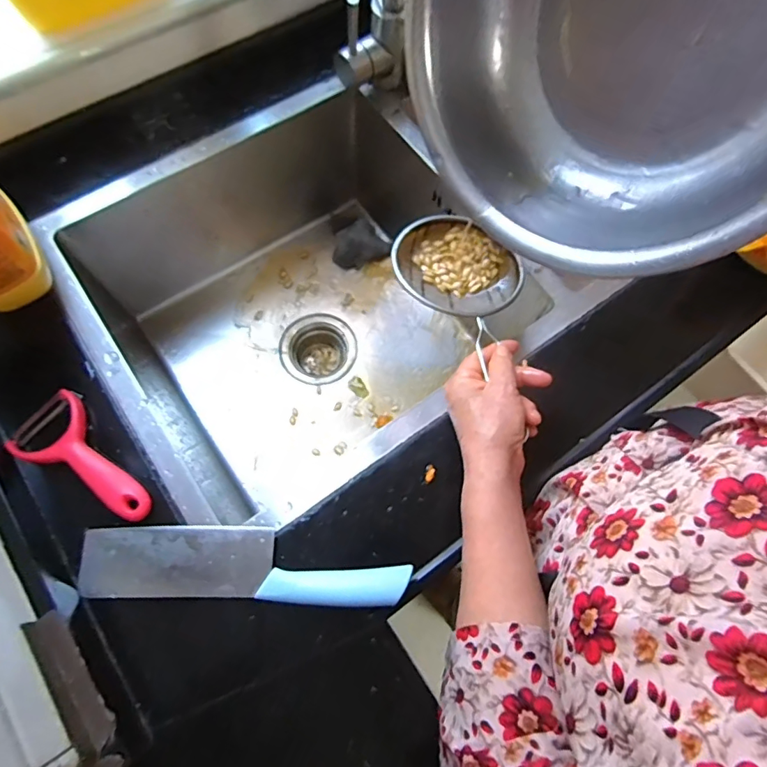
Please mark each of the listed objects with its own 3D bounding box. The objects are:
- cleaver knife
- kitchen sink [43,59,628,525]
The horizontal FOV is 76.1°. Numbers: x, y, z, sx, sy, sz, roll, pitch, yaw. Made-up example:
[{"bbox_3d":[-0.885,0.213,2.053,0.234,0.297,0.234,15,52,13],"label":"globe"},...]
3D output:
[{"bbox_3d":[-0.117,0.150,0.413,0.270,0.016,0.059,2,71,-2],"label":"cleaver knife"},{"bbox_3d":[-0.089,-0.112,0.643,0.475,0.244,0.394,-34,76,-12],"label":"kitchen sink"}]

